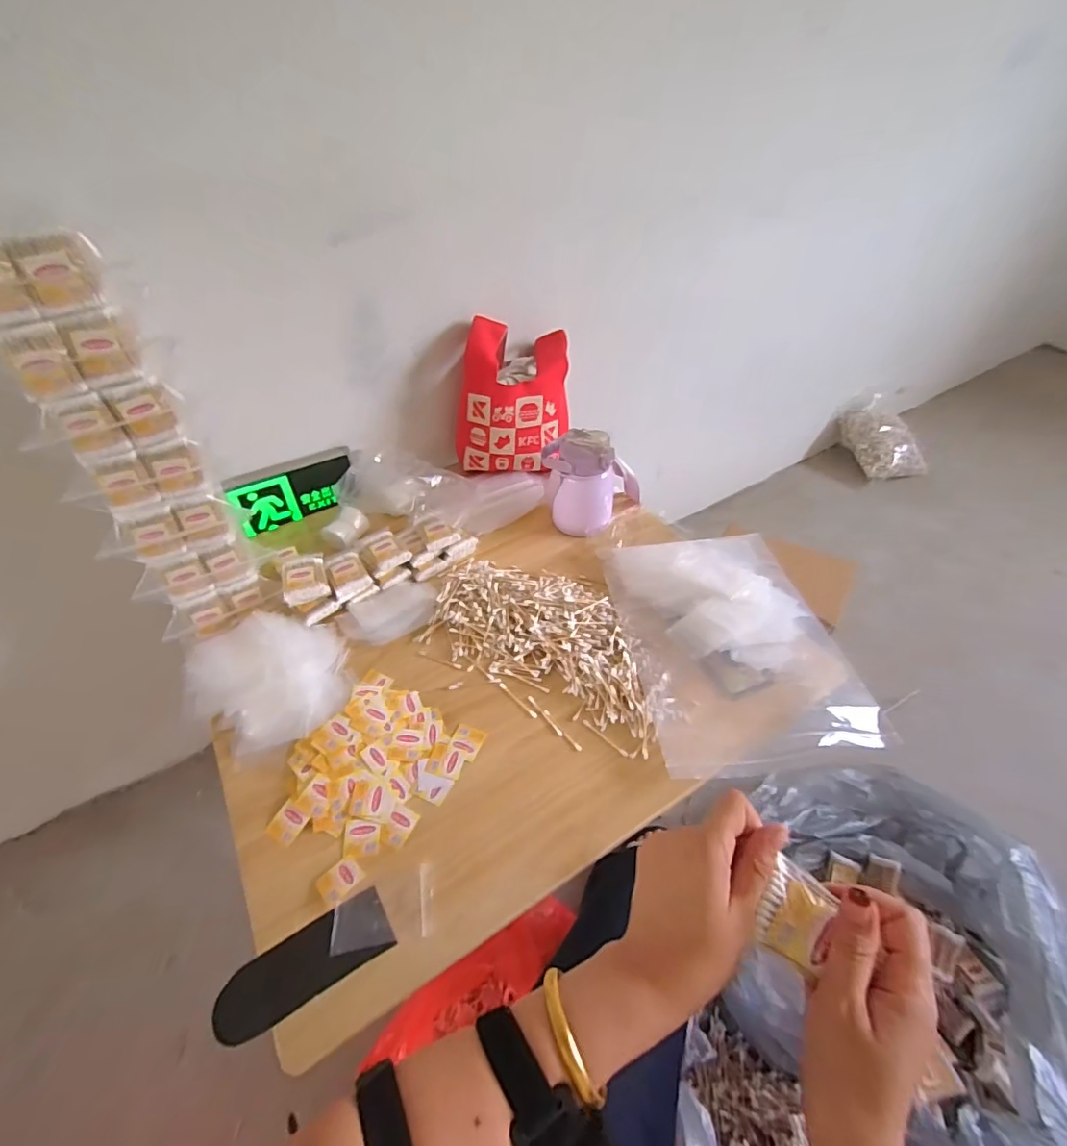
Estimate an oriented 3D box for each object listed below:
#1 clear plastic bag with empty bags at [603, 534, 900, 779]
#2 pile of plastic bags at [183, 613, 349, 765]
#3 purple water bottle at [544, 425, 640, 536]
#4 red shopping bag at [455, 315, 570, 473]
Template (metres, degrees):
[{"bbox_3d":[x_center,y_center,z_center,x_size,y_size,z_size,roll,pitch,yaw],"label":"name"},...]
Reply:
[{"bbox_3d":[0.275,0.080,0.763,0.271,0.057,0.398,-6,45,-4],"label":"clear plastic bag with empty bags"},{"bbox_3d":[-0.350,0.132,0.721,0.200,0.054,0.186,-1,44,1],"label":"pile of plastic bags"},{"bbox_3d":[0.100,-0.160,0.919,0.166,0.166,0.109,5,45,7],"label":"purple water bottle"},{"bbox_3d":[-0.028,-0.320,1.012,0.213,0.264,0.103,-4,25,-26],"label":"red shopping bag"}]

